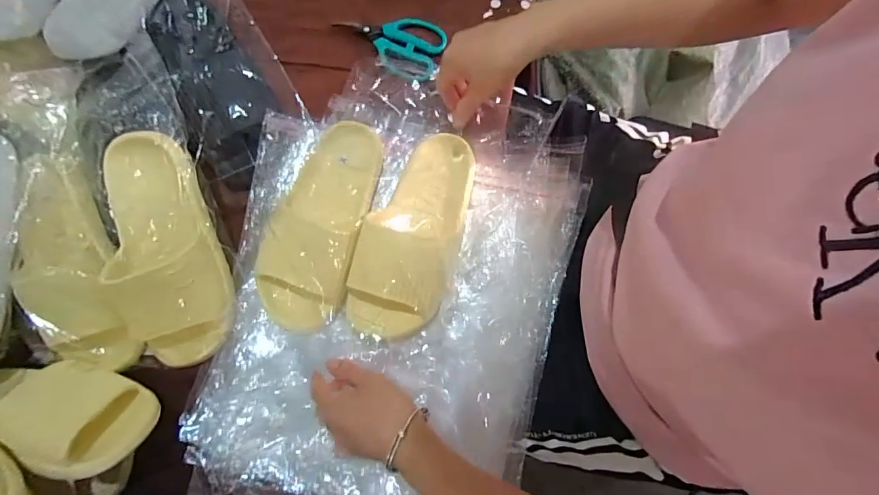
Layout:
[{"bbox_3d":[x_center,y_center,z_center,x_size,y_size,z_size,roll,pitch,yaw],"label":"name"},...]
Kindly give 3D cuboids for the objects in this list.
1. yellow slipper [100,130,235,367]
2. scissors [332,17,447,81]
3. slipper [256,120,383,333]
[{"bbox_3d":[-0.289,0.005,0.444,0.108,0.062,0.252,-10,94,-2],"label":"yellow slipper"},{"bbox_3d":[-0.067,-0.267,0.542,0.140,0.017,0.092,19,79,7],"label":"scissors"},{"bbox_3d":[-0.127,-0.032,0.465,0.098,0.058,0.243,17,79,6],"label":"slipper"}]

